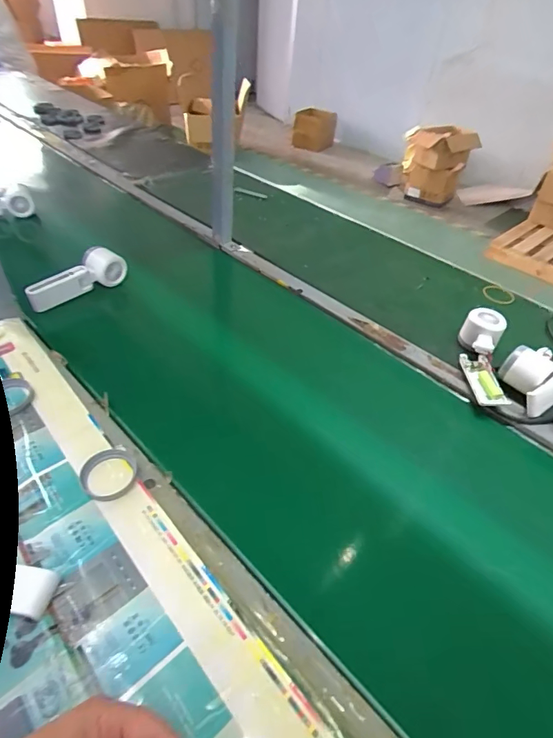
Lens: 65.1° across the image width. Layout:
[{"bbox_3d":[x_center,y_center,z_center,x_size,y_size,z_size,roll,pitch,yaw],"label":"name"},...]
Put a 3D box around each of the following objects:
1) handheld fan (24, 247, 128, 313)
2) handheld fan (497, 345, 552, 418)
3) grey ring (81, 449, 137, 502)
[{"bbox_3d":[-0.345,-0.157,0.741,0.165,0.055,0.051,-29,52,-32],"label":"handheld fan"},{"bbox_3d":[0.377,0.010,0.631,0.097,0.052,0.085,-27,51,-31],"label":"handheld fan"},{"bbox_3d":[-0.185,0.117,0.479,0.058,0.013,0.059,3,42,-3],"label":"grey ring"}]

